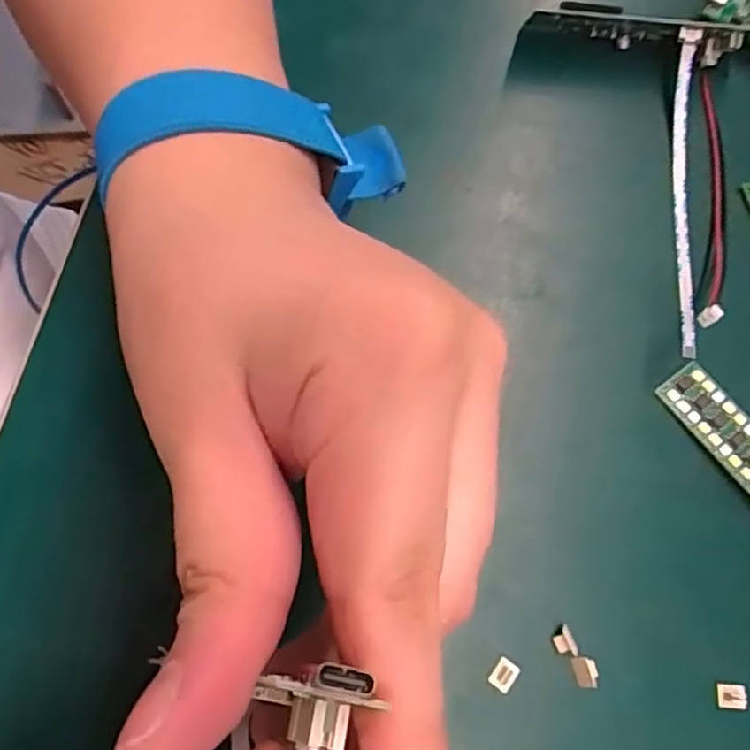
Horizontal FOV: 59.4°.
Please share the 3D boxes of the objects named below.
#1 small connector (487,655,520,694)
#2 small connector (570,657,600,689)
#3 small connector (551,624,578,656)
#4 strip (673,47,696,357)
[{"bbox_3d":[0.037,0.085,0.186,0.007,0.004,0.008,37,74,5],"label":"small connector"},{"bbox_3d":[0.060,0.085,0.188,0.007,0.004,0.009,-15,76,-10],"label":"small connector"},{"bbox_3d":[0.055,0.077,0.190,0.006,0.004,0.008,-14,76,-10],"label":"small connector"},{"bbox_3d":[0.111,-0.064,0.232,0.006,0.012,0.114,6,73,-4],"label":"strip"}]

